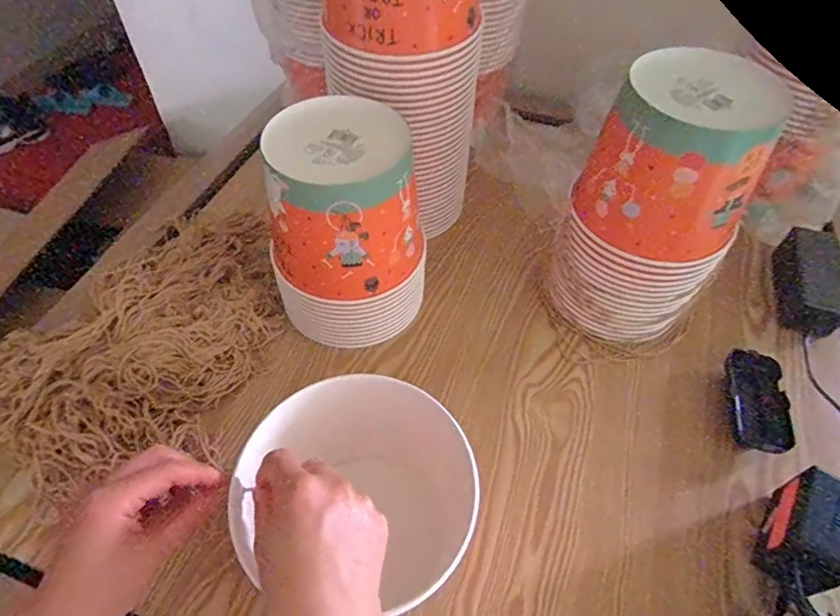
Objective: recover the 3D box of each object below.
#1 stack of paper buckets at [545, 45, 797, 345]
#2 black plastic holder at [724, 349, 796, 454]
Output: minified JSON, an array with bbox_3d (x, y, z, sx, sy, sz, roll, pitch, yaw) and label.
[{"bbox_3d":[0.228,-0.091,0.515,0.145,0.257,0.140,37,60,24],"label":"stack of paper buckets"},{"bbox_3d":[0.344,0.094,0.532,0.045,0.029,0.108,10,53,6],"label":"black plastic holder"}]

